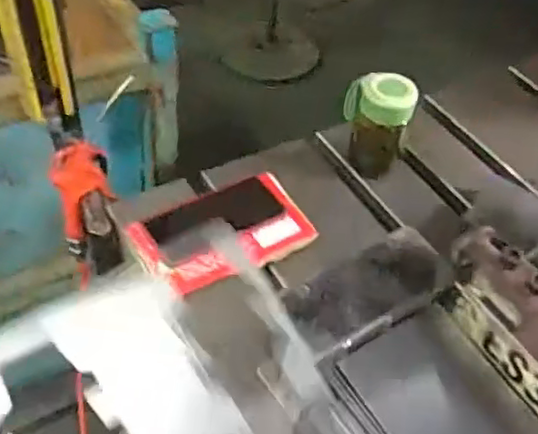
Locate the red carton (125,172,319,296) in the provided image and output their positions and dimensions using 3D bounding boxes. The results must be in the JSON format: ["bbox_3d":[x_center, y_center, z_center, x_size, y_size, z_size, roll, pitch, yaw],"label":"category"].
[{"bbox_3d":[-0.053,0.017,0.765,0.191,0.023,0.124,-23,54,-26],"label":"red carton"}]

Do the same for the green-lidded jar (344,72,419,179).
[{"bbox_3d":[0.138,-0.124,0.842,0.086,0.130,0.067,12,47,4],"label":"green-lidded jar"}]

